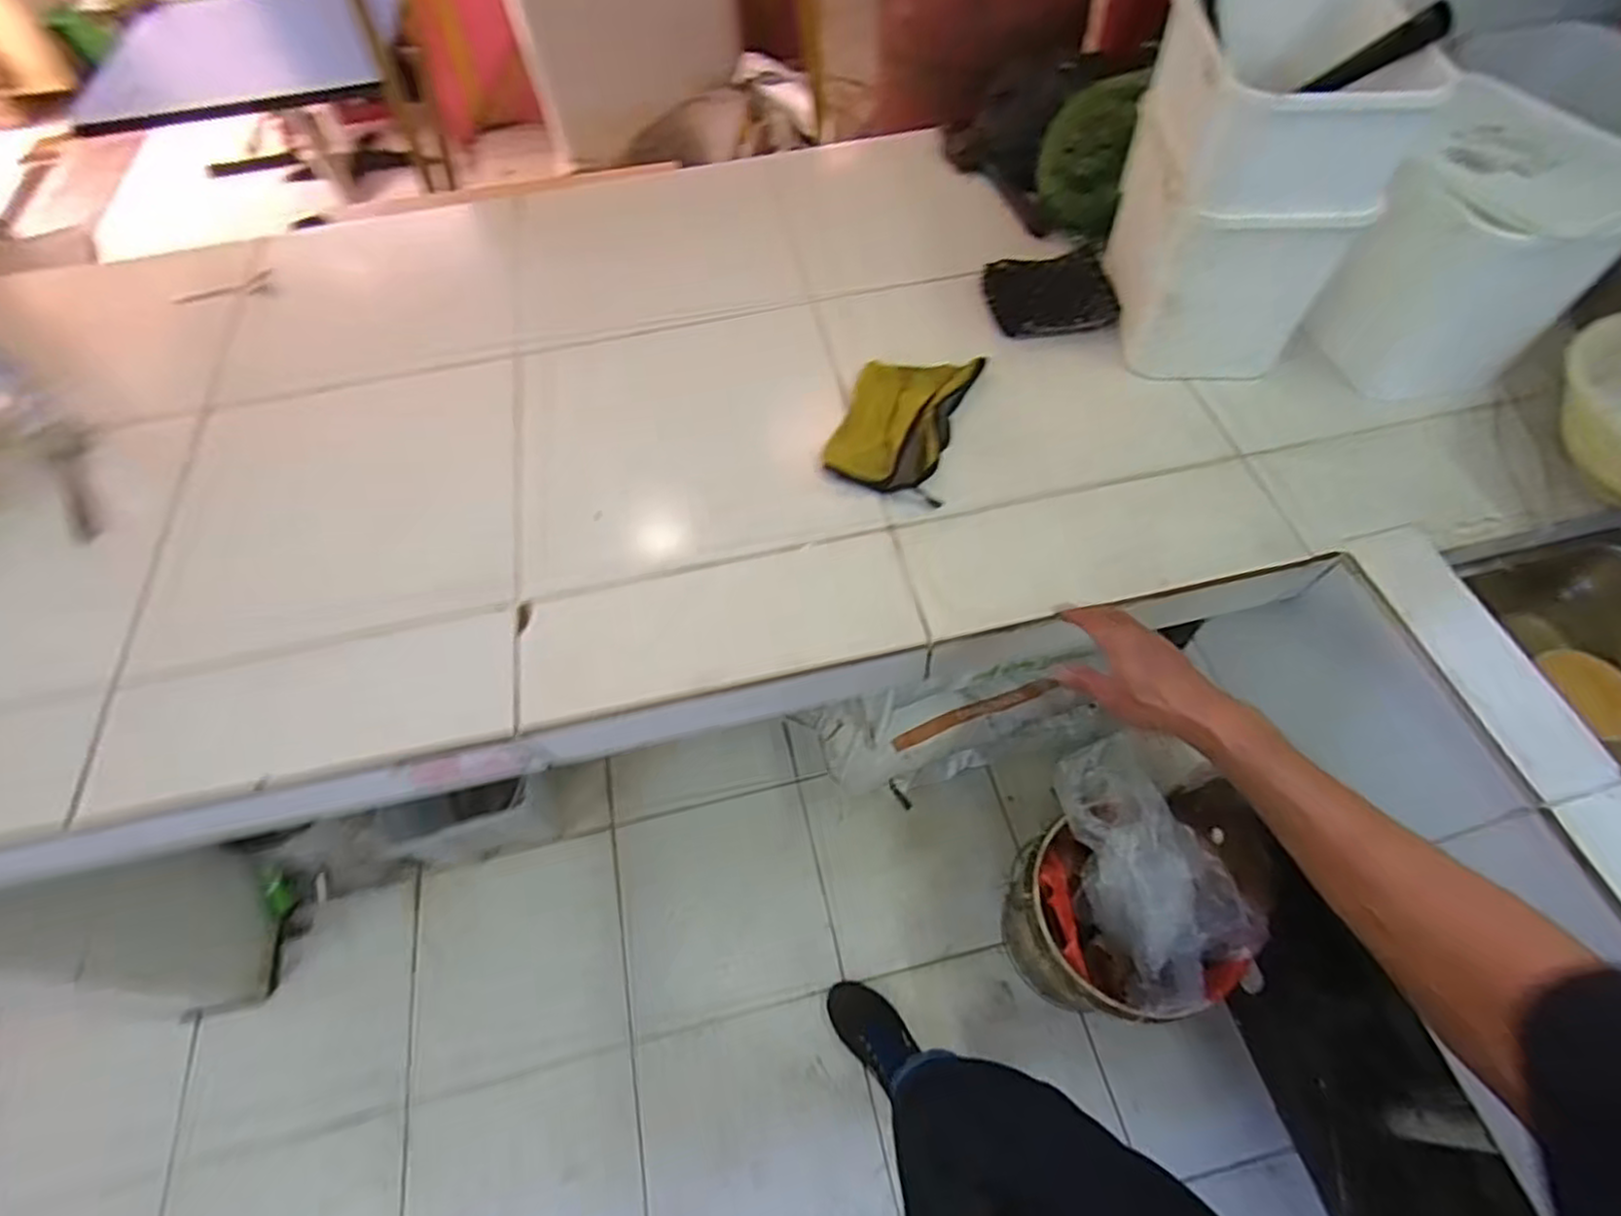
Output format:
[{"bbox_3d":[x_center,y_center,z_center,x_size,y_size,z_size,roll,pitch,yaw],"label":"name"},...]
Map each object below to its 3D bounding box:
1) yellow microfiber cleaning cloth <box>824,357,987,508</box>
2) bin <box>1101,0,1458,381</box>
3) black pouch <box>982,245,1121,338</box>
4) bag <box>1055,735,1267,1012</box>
[{"bbox_3d":[0.109,-0.221,0.847,0.139,0.028,0.208,12,60,11],"label":"yellow microfiber cleaning cloth"},{"bbox_3d":[0.478,-0.463,0.805,0.205,0.307,0.263,2,59,5],"label":"bin"},{"bbox_3d":[0.316,-0.410,0.939,0.161,0.029,0.139,-2,58,2],"label":"black pouch"},{"bbox_3d":[0.495,0.371,1.043,0.196,0.160,0.357,-23,80,-9],"label":"bag"}]

